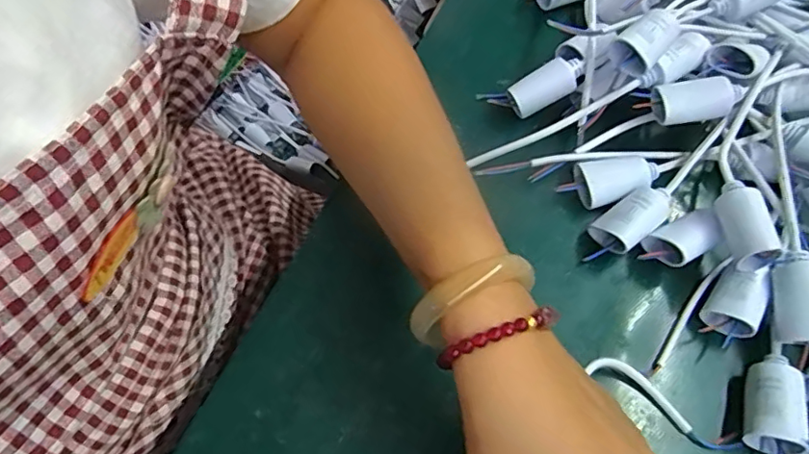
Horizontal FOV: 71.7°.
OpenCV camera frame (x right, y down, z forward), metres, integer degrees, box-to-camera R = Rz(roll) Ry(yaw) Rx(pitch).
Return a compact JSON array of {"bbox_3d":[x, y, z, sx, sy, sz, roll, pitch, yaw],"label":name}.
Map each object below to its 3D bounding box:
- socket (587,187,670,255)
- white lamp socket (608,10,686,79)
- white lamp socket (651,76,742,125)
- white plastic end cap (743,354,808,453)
[{"bbox_3d":[0.145,-0.004,0.356,0.047,0.033,0.028,-30,66,-15],"label":"socket"},{"bbox_3d":[0.160,-0.125,0.366,0.029,0.024,0.056,36,67,20],"label":"white lamp socket"},{"bbox_3d":[0.189,-0.083,0.366,0.050,0.019,0.024,-4,62,-2],"label":"white lamp socket"},{"bbox_3d":[0.198,0.095,0.303,0.024,0.026,0.050,15,63,8],"label":"white plastic end cap"}]

